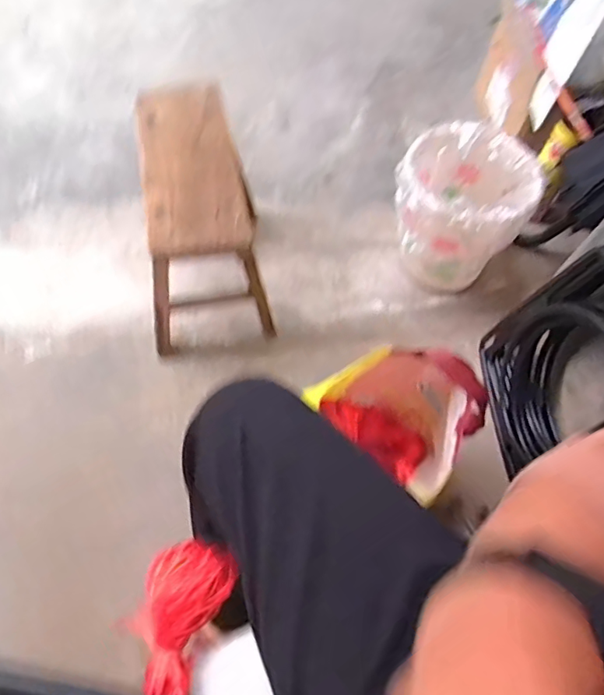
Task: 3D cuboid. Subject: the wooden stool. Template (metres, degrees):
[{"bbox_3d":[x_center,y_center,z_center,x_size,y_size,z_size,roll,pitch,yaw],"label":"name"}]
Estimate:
[{"bbox_3d":[-0.185,-0.209,0.924,0.196,0.293,0.349,-11,66,-7],"label":"wooden stool"}]

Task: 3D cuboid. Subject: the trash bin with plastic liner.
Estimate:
[{"bbox_3d":[0.269,-0.238,0.965,0.215,0.230,0.200,11,64,3],"label":"trash bin with plastic liner"}]

